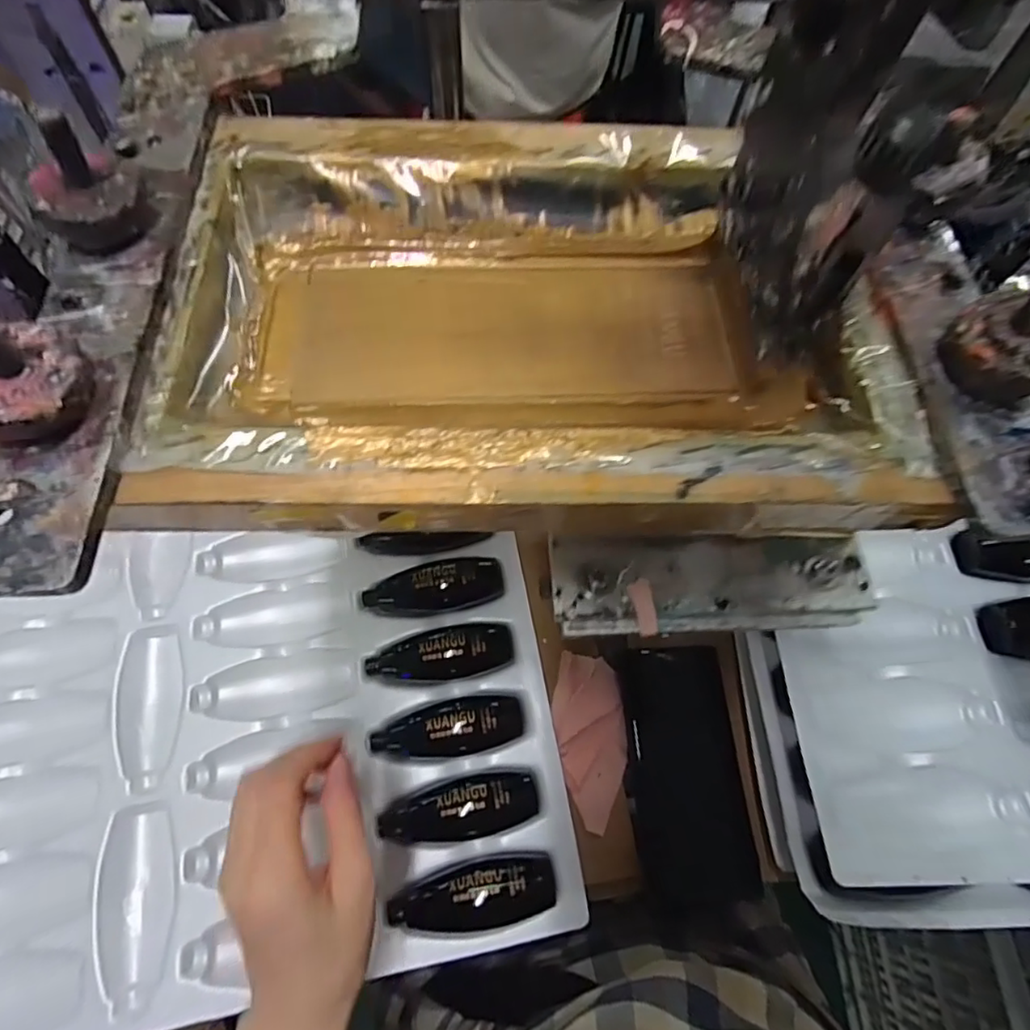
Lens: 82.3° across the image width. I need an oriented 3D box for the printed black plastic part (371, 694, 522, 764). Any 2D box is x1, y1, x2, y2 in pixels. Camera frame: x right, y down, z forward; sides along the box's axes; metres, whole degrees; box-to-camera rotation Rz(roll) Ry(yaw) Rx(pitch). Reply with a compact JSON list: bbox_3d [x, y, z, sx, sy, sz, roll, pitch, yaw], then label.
[{"bbox_3d":[-0.044,0.143,0.394,0.102,0.025,0.037,-10,66,-7],"label":"printed black plastic part"}]

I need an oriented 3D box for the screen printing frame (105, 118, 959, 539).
[{"bbox_3d":[0.006,-0.067,0.201,0.226,0.025,0.168,-1,66,-3],"label":"screen printing frame"}]

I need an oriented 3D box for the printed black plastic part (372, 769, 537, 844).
[{"bbox_3d":[-0.035,0.188,0.377,0.103,0.024,0.039,-11,67,-7],"label":"printed black plastic part"}]

